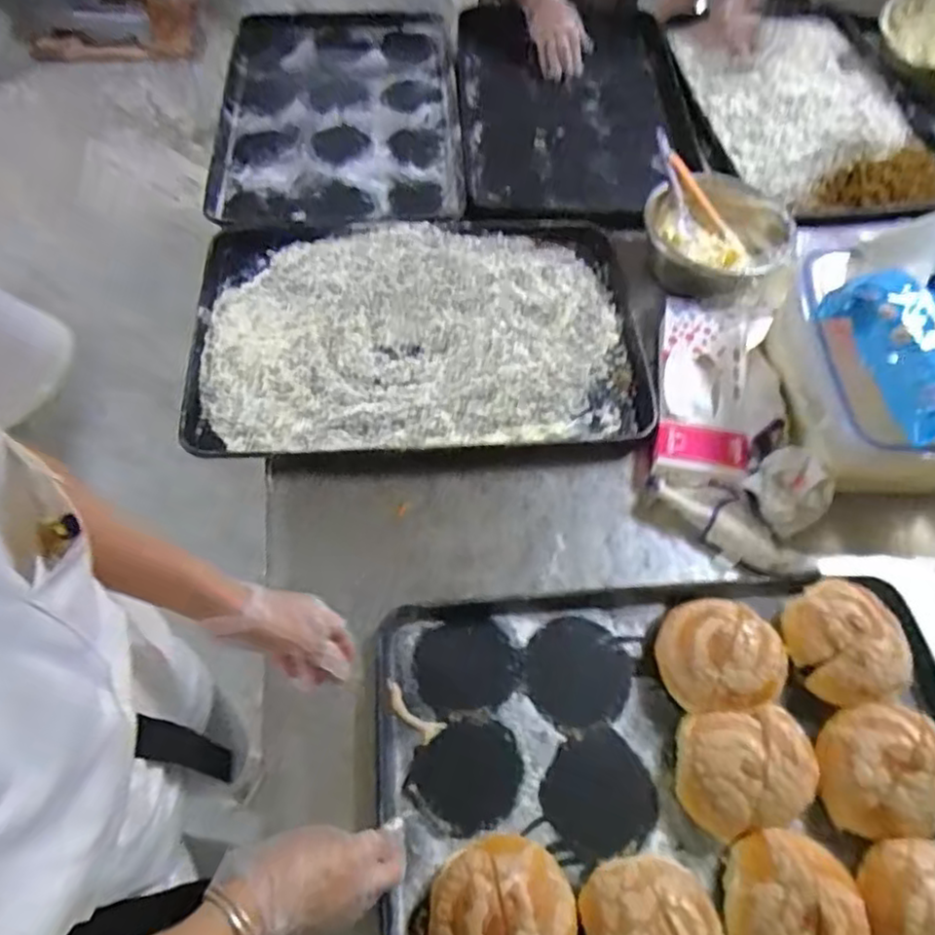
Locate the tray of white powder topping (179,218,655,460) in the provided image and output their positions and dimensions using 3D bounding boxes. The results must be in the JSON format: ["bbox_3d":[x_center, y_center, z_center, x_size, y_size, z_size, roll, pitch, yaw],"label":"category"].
[{"bbox_3d":[-0.063,-0.192,0.922,0.593,0.041,0.388,-3,54,-4],"label":"tray of white powder topping"}]

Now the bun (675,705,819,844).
[{"bbox_3d":[0.268,0.289,0.657,0.134,0.052,0.110,-14,60,-9],"label":"bun"}]

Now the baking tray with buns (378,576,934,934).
[{"bbox_3d":[0.211,0.310,0.652,0.576,0.099,0.387,-3,62,-3],"label":"baking tray with buns"}]

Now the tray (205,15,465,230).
[{"bbox_3d":[-0.215,-0.604,1.159,0.404,0.049,0.563,-4,54,-4],"label":"tray"}]

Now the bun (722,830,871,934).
[{"bbox_3d":[0.288,0.388,0.587,0.115,0.053,0.133,18,60,10],"label":"bun"}]

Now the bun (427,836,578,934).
[{"bbox_3d":[0.027,0.392,0.590,0.115,0.064,0.130,36,61,22],"label":"bun"}]

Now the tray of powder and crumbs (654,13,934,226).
[{"bbox_3d":[0.608,-0.659,1.223,0.400,0.070,0.601,-14,63,-9],"label":"tray of powder and crumbs"}]

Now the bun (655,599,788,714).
[{"bbox_3d":[0.261,0.198,0.709,0.121,0.060,0.111,-16,56,-13],"label":"bun"}]

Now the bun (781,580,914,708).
[{"bbox_3d":[0.400,0.178,0.718,0.113,0.045,0.136,-4,55,-5],"label":"bun"}]

